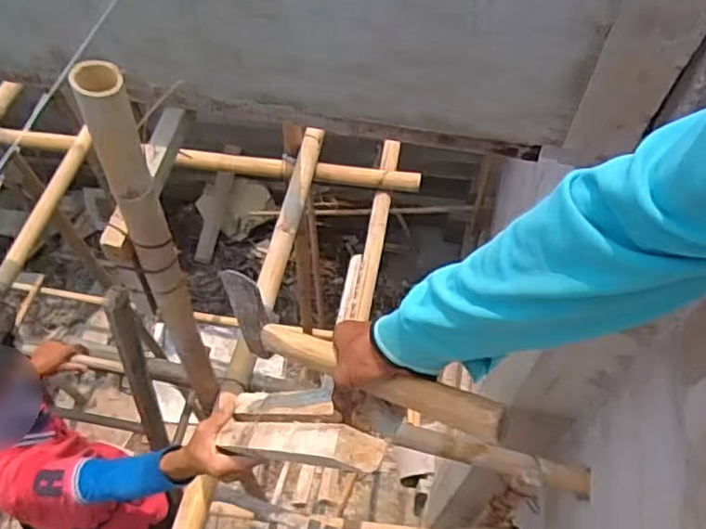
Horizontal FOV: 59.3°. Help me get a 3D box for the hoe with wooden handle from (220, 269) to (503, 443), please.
[{"bbox_3d":[-0.004,0.094,0.625,0.331,0.097,0.038,19,60,32],"label":"hoe with wooden handle"}]

